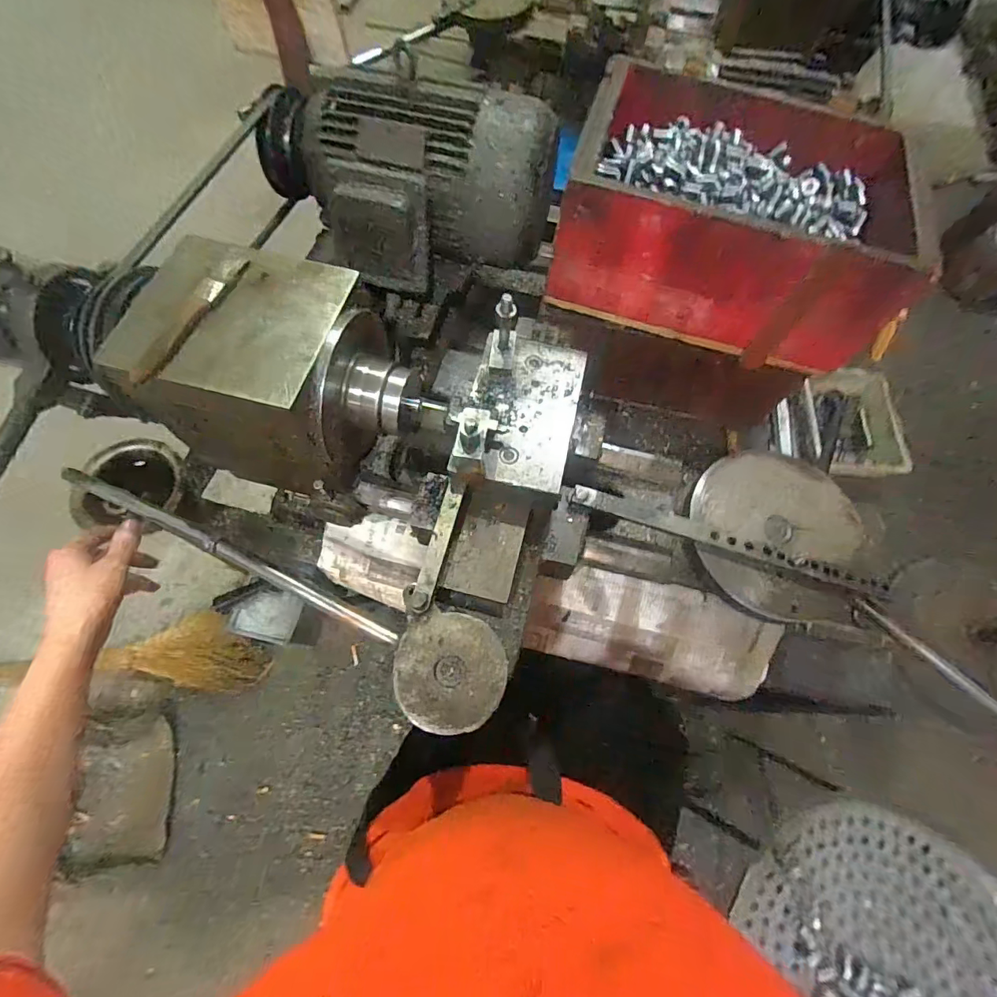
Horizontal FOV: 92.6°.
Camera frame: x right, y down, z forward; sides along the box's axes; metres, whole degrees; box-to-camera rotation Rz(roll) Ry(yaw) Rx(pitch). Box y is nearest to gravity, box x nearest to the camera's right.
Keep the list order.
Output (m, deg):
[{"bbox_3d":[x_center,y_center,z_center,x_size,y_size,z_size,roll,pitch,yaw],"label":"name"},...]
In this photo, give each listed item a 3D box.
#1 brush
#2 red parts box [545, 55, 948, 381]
[{"bbox_3d":[-0.259,-0.157,0.402,0.021,0.010,0.142,20,67,7],"label":"brush"},{"bbox_3d":[0.262,-0.329,0.556,0.342,0.146,0.259,16,67,5],"label":"red parts box"}]

